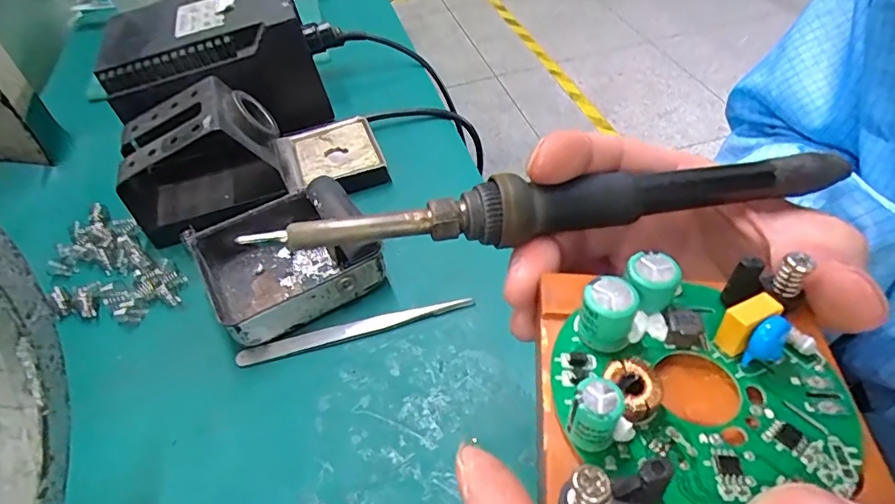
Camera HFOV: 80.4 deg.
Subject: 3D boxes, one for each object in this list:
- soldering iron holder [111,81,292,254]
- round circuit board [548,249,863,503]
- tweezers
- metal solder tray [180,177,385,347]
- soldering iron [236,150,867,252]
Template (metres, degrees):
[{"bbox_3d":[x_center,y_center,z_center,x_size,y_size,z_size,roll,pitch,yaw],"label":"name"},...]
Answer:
[{"bbox_3d":[-0.161,-0.061,0.347,0.096,0.070,0.069,-18,47,-12],"label":"soldering iron holder"},{"bbox_3d":[0.056,0.028,0.119,0.059,0.015,0.060,-2,46,2],"label":"round circuit board"},{"bbox_3d":[-0.049,0.040,0.287,0.126,0.009,0.012,-15,47,-6],"label":"tweezers"},{"bbox_3d":[-0.094,0.002,0.308,0.092,0.038,0.090,-28,50,-18],"label":"metal solder tray"},{"bbox_3d":[0.035,-0.015,0.165,0.185,0.014,0.014,-8,46,-8],"label":"soldering iron"}]

